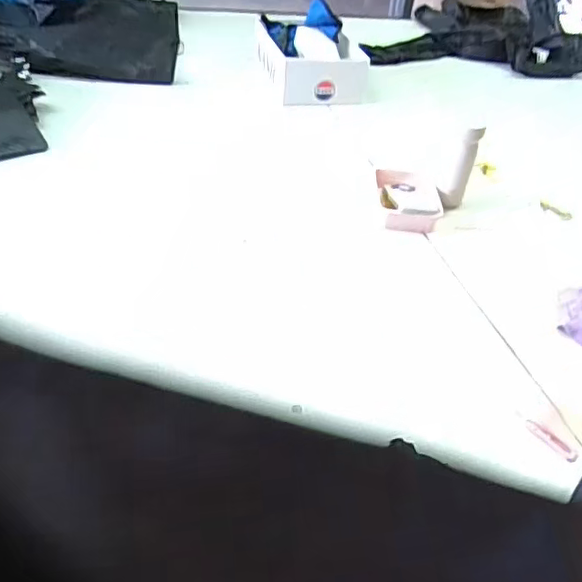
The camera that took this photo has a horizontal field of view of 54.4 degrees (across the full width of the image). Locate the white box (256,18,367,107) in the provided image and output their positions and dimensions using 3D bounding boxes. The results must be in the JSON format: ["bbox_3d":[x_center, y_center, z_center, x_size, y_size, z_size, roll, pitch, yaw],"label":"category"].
[{"bbox_3d":[0.053,-0.641,1.569,0.228,0.142,0.331,-6,42,-14],"label":"white box"}]

